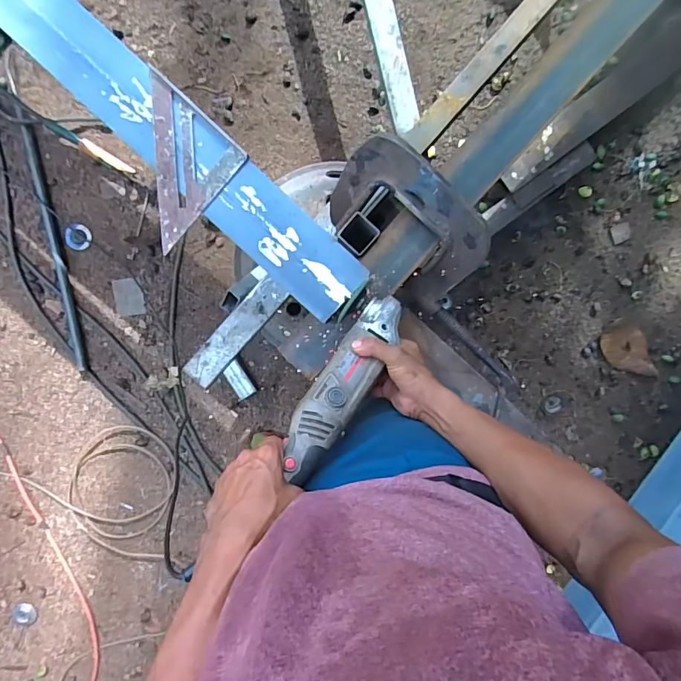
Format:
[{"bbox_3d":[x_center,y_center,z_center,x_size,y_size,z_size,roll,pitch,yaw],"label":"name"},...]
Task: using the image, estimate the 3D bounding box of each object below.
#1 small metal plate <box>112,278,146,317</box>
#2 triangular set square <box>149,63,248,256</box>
[{"bbox_3d":[-0.620,-0.127,1.340,0.084,0.006,0.111,-12,92,1],"label":"small metal plate"},{"bbox_3d":[-0.193,-0.248,0.621,0.119,0.014,0.231,-3,96,0],"label":"triangular set square"}]

